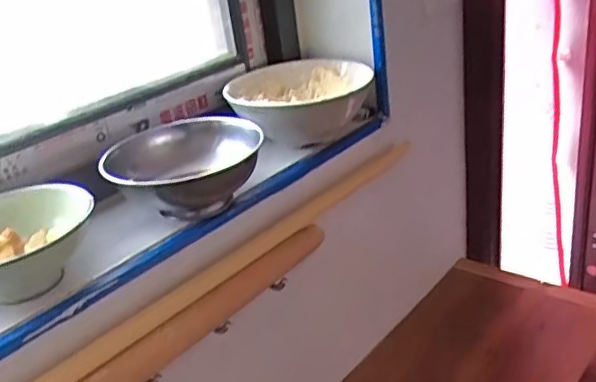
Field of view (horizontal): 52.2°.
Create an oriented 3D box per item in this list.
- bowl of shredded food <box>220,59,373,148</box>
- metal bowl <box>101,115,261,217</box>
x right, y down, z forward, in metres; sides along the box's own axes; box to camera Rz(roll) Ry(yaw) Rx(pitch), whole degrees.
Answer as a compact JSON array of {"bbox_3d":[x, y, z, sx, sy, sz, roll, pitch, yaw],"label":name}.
[{"bbox_3d":[0.007,-0.095,0.696,0.159,0.072,0.151,-5,25,6],"label":"bowl of shredded food"},{"bbox_3d":[-0.102,-0.015,0.574,0.133,0.068,0.140,-6,25,3],"label":"metal bowl"}]

